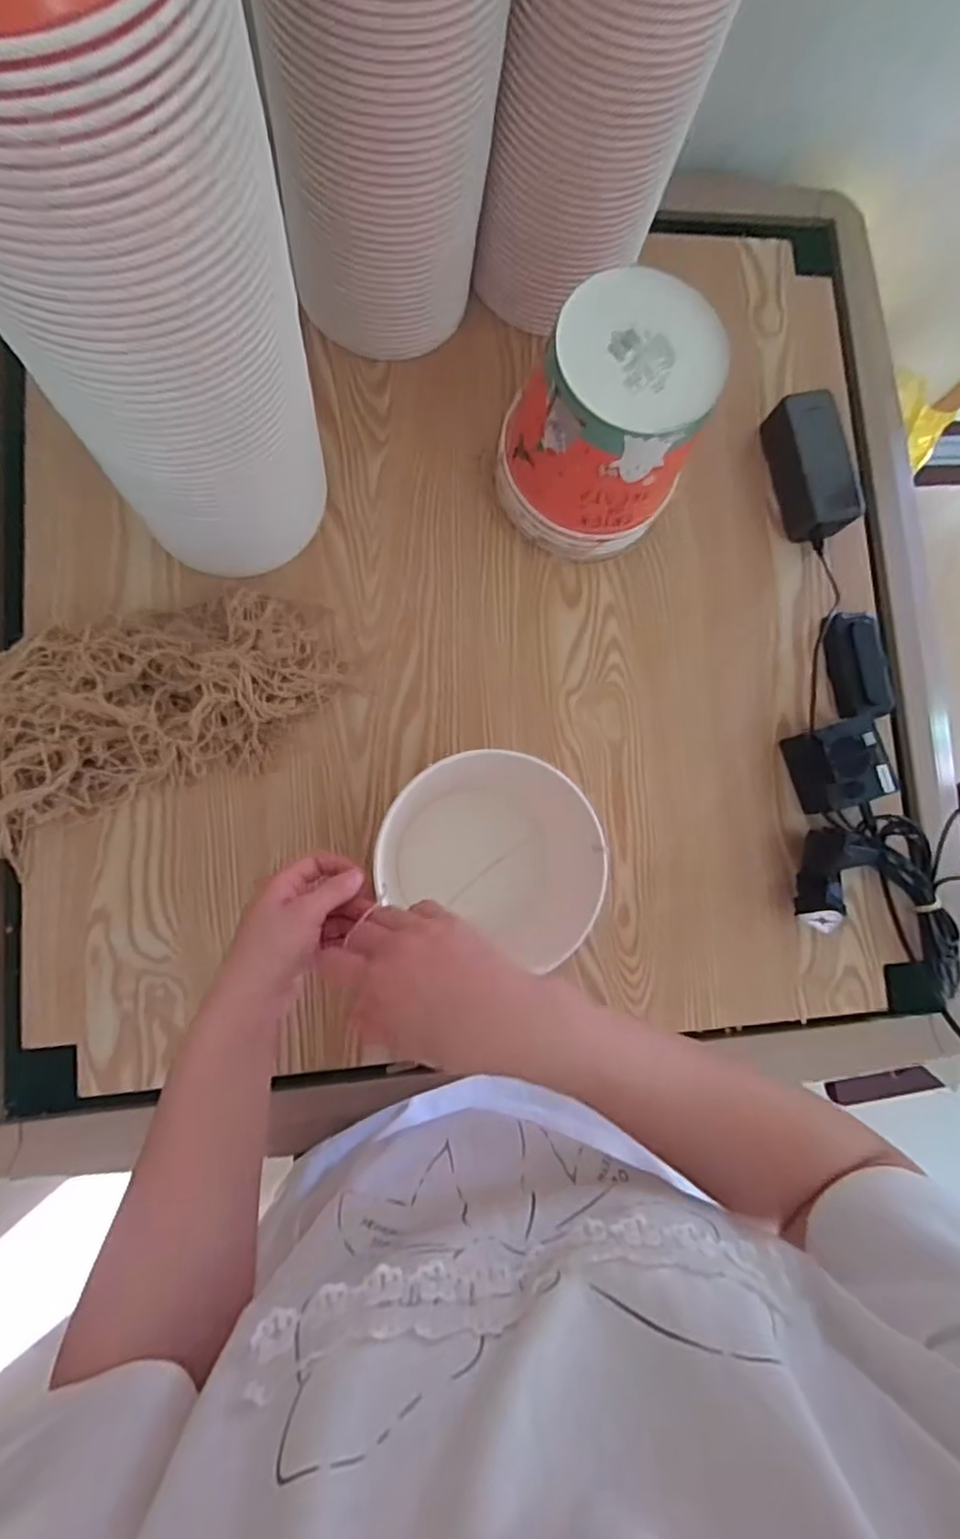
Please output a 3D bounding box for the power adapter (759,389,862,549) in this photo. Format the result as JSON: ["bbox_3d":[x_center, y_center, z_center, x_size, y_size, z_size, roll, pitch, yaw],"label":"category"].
[{"bbox_3d":[0.325,-0.293,0.669,0.053,0.054,0.138,-15,86,-9],"label":"power adapter"}]

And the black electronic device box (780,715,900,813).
[{"bbox_3d":[0.335,-0.004,0.637,0.072,0.060,0.076,-13,86,-9],"label":"black electronic device box"}]

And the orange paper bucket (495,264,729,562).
[{"bbox_3d":[0.104,-0.280,0.576,0.136,0.179,0.132,1,84,-8],"label":"orange paper bucket"}]

